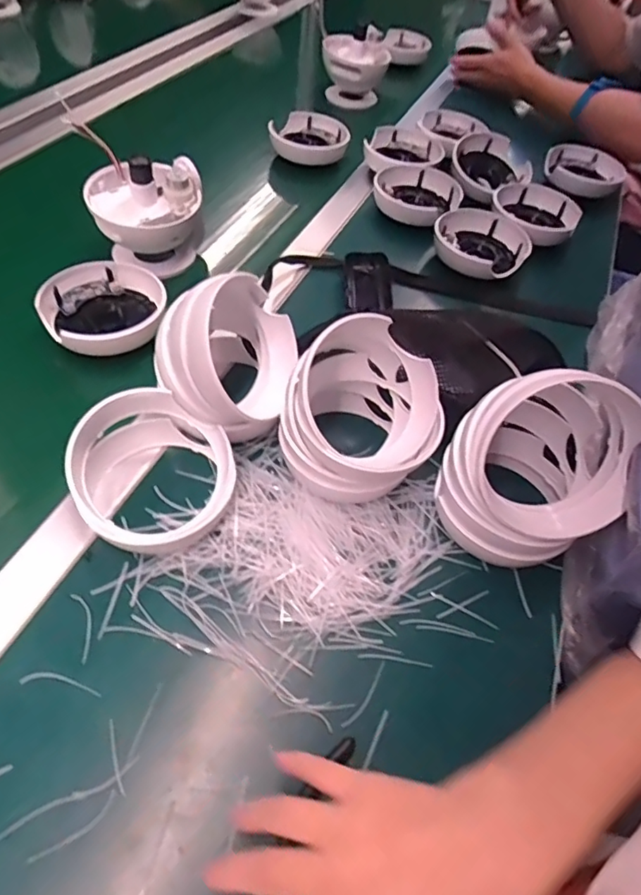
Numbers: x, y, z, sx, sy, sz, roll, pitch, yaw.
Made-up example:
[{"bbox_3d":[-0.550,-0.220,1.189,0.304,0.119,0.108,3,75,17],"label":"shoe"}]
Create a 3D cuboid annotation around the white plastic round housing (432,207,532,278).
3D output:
[{"bbox_3d":[0.199,-0.257,0.676,0.113,0.029,0.132,18,51,8],"label":"white plastic round housing"}]

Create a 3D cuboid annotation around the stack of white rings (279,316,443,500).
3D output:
[{"bbox_3d":[0.036,-0.026,0.435,0.117,0.098,0.115,20,51,10],"label":"stack of white rings"}]

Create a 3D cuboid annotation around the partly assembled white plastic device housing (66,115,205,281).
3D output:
[{"bbox_3d":[-0.193,-0.267,0.605,0.114,0.119,0.126,-14,54,-17],"label":"partly assembled white plastic device housing"}]

